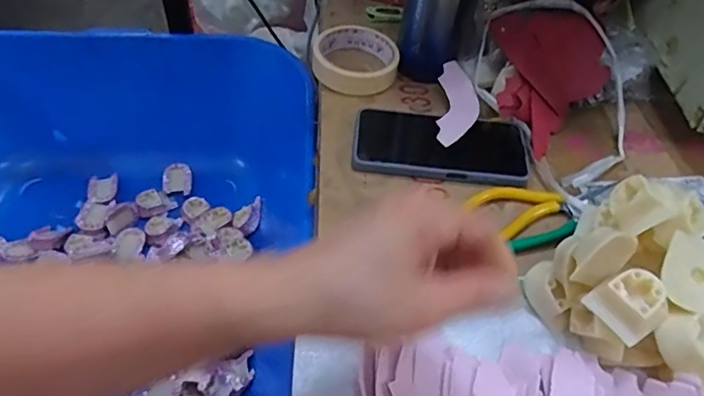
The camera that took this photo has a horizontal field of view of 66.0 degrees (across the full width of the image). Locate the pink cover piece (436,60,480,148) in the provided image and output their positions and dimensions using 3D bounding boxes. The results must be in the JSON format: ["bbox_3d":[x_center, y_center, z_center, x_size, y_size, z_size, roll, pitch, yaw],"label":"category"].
[{"bbox_3d":[0.108,-0.094,0.548,0.039,0.011,0.114,10,54,1],"label":"pink cover piece"}]

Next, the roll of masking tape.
[{"bbox_3d":[0.004,-0.154,0.596,0.090,0.029,0.100,5,49,1],"label":"roll of masking tape"}]

